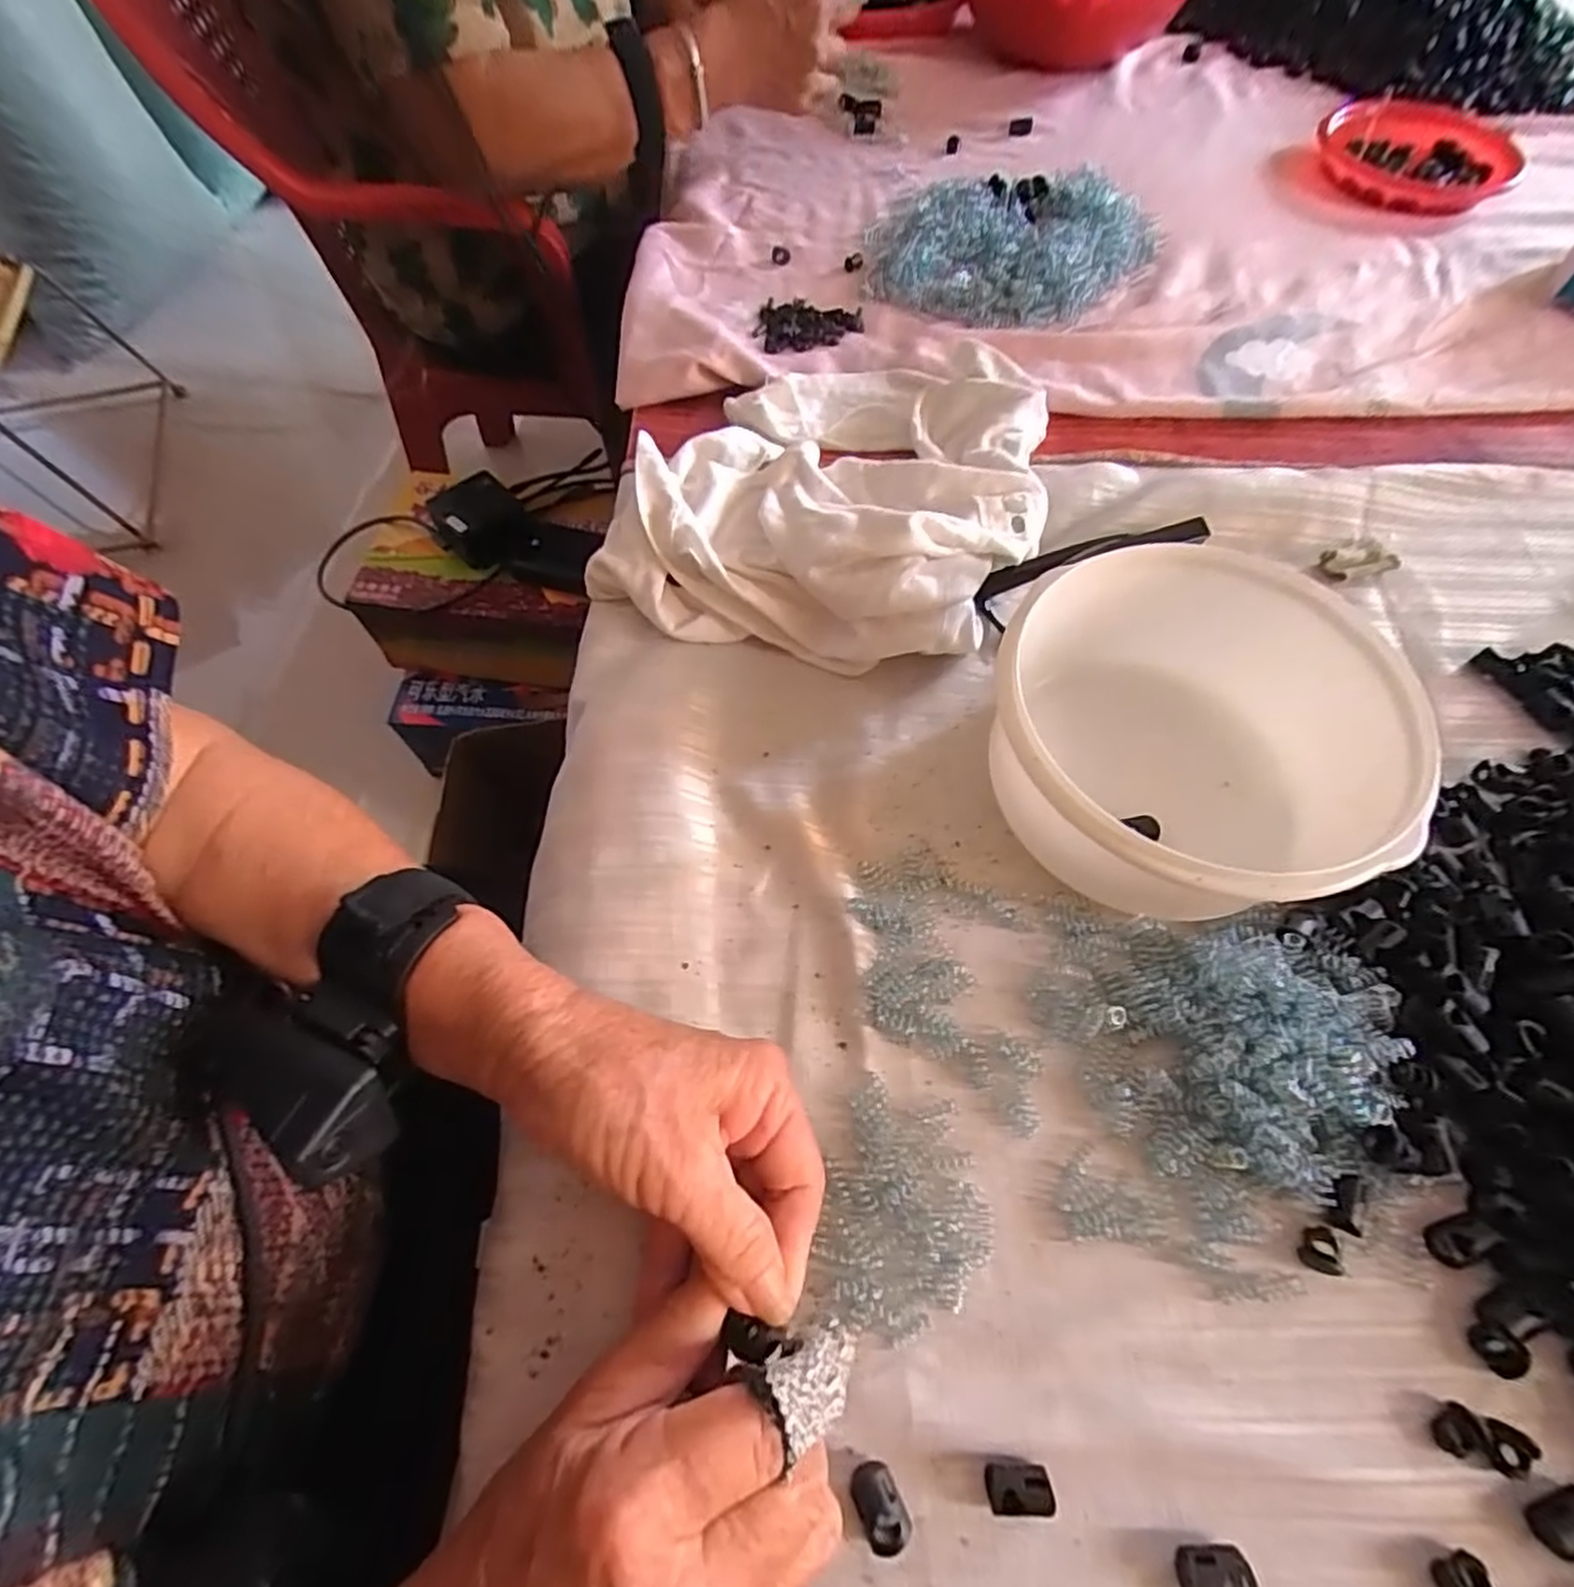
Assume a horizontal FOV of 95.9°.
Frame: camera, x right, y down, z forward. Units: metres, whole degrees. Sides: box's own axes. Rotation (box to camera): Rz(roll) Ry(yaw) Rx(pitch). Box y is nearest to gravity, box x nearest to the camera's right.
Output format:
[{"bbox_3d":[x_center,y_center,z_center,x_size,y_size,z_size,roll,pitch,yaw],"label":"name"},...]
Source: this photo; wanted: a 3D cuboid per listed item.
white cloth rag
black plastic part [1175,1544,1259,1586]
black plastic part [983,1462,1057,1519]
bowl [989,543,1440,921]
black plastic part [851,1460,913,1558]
[{"bbox_3d":[0.040,-0.193,0.403,0.214,0.050,0.263,21,64,12],"label":"white cloth rag"},{"bbox_3d":[0.129,0.236,0.213,0.021,0.008,0.014,-2,62,0],"label":"black plastic part"},{"bbox_3d":[0.073,0.219,0.222,0.020,0.009,0.013,-1,62,1],"label":"black plastic part"},{"bbox_3d":[0.166,-0.019,0.303,0.150,0.073,0.148,0,62,1],"label":"bowl"},{"bbox_3d":[0.029,0.223,0.222,0.014,0.010,0.021,-23,64,-11],"label":"black plastic part"}]

